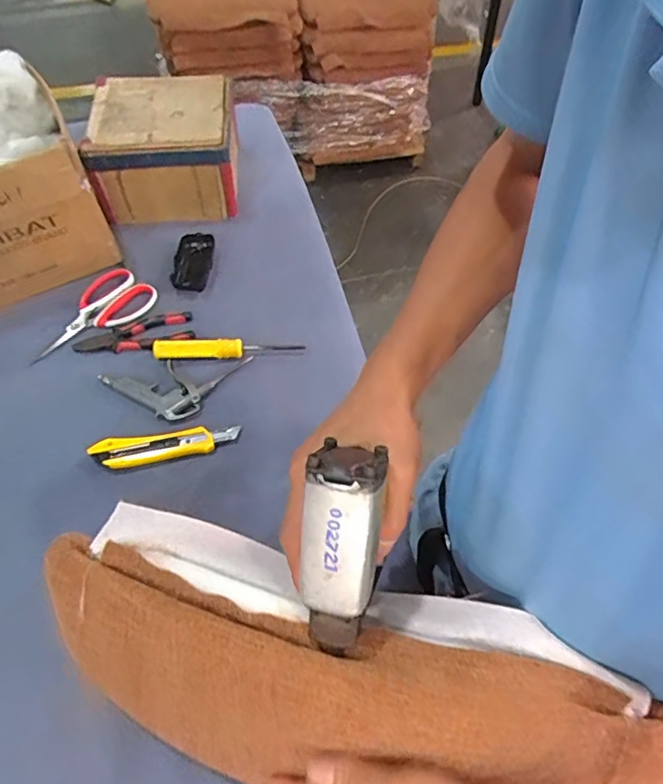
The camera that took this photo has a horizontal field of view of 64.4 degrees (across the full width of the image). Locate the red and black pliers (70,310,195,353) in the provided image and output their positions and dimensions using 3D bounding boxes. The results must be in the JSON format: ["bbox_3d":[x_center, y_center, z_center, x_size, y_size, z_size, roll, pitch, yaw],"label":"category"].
[{"bbox_3d":[-0.270,-0.075,0.721,0.157,0.017,0.058,-10,55,-6],"label":"red and black pliers"}]

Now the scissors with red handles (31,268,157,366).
[{"bbox_3d":[-0.341,-0.113,0.745,0.179,0.015,0.101,-37,62,-22],"label":"scissors with red handles"}]

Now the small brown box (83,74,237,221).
[{"bbox_3d":[-0.262,-0.394,0.875,0.209,0.154,0.205,-2,55,0],"label":"small brown box"}]

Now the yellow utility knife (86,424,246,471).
[{"bbox_3d":[-0.196,0.061,0.621,0.167,0.021,0.035,-11,55,-7],"label":"yellow utility knife"}]

